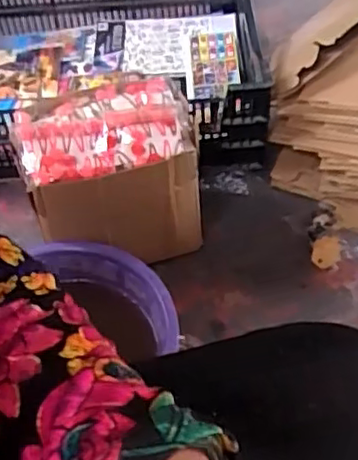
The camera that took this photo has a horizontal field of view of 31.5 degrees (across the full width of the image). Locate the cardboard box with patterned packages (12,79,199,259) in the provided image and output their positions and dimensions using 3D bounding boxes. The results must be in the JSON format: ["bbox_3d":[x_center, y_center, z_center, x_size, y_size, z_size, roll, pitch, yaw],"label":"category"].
[{"bbox_3d":[-0.095,-0.083,0.921,0.224,0.205,0.171,-10,53,-5],"label":"cardboard box with patterned packages"}]

